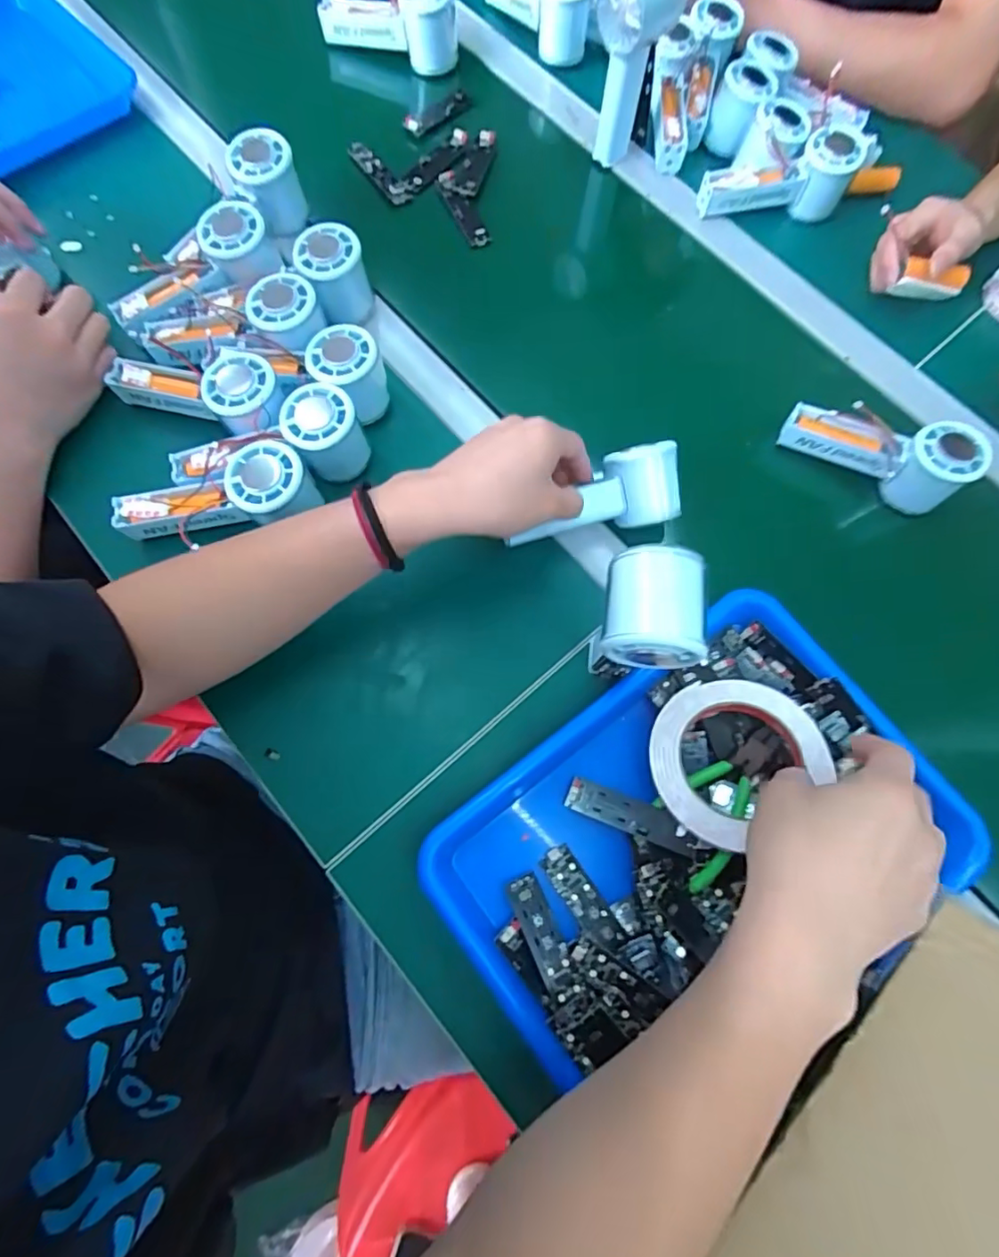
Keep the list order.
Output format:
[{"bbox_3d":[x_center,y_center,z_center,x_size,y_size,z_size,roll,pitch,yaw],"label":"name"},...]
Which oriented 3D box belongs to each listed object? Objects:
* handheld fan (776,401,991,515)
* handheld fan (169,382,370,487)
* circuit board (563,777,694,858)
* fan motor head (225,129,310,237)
[{"bbox_3d":[0.326,-0.160,0.477,0.142,0.057,0.047,30,75,5],"label":"handheld fan"},{"bbox_3d":[-0.184,-0.147,0.440,0.152,0.054,0.057,-10,76,-6],"label":"handheld fan"},{"bbox_3d":[0.090,0.130,0.385,0.088,0.006,0.024,20,76,19],"label":"circuit board"},{"bbox_3d":[-0.214,-0.413,0.513,0.056,0.057,0.054,-18,77,-8],"label":"fan motor head"}]

